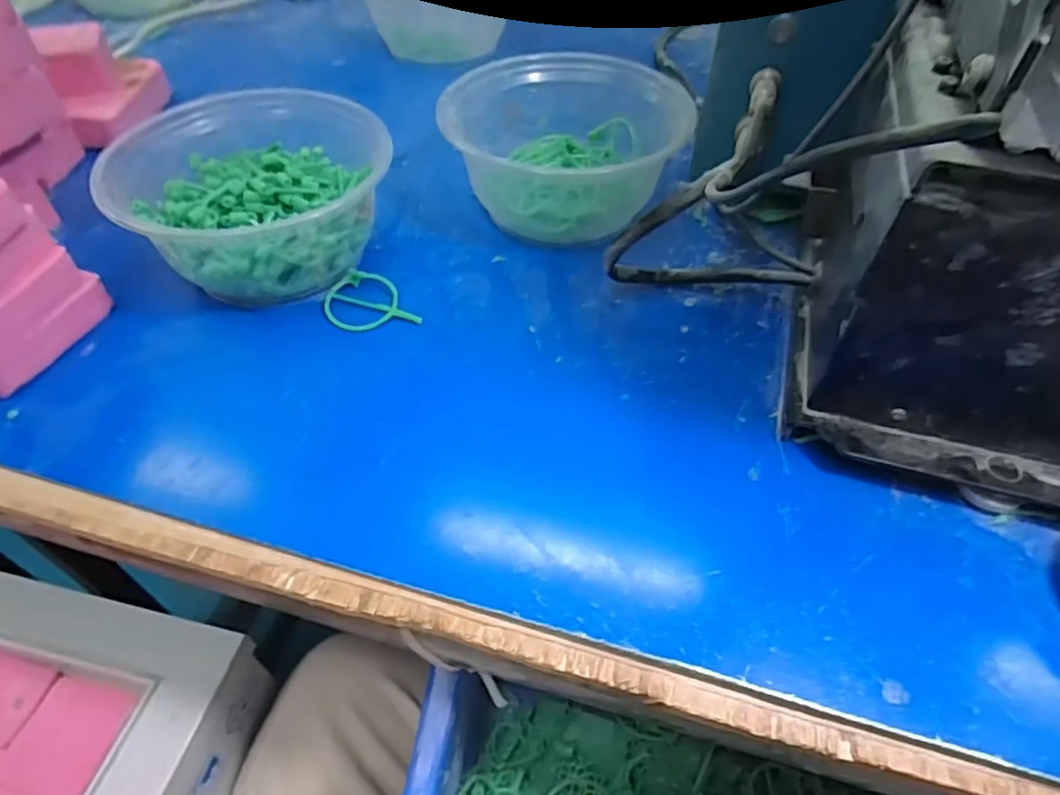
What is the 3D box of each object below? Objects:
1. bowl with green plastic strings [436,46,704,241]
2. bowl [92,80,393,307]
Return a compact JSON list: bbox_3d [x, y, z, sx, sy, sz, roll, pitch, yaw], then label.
[{"bbox_3d":[0.023,-0.150,0.378,0.124,0.062,0.119,0,51,0],"label":"bowl with green plastic strings"},{"bbox_3d":[-0.142,-0.106,0.338,0.122,0.063,0.134,37,60,27],"label":"bowl"}]

